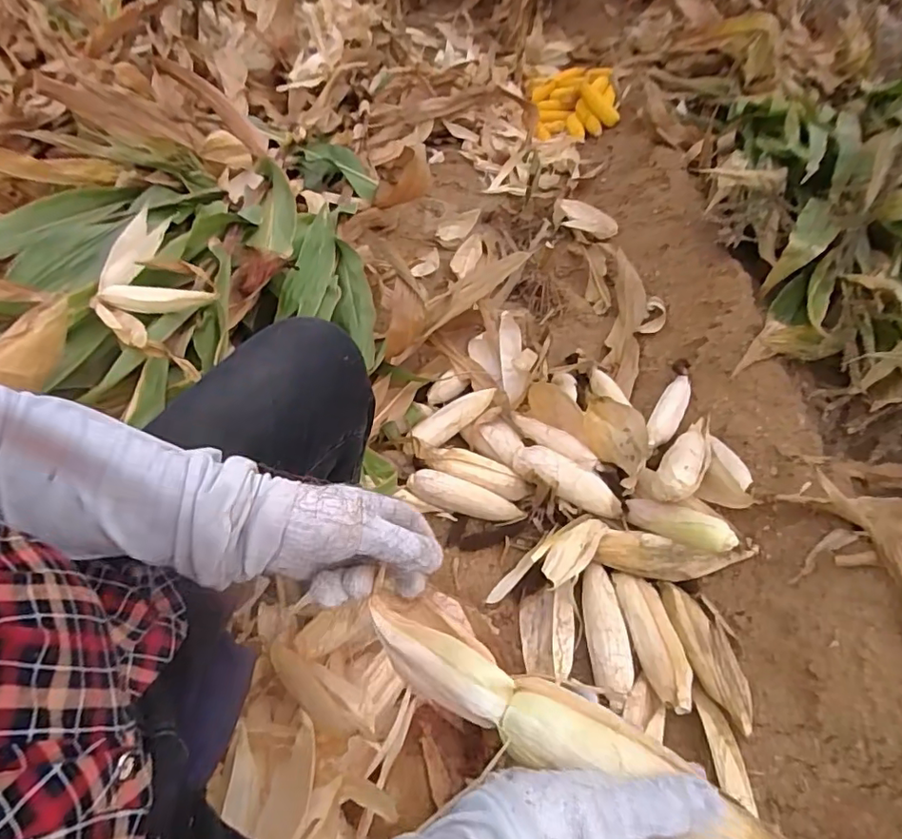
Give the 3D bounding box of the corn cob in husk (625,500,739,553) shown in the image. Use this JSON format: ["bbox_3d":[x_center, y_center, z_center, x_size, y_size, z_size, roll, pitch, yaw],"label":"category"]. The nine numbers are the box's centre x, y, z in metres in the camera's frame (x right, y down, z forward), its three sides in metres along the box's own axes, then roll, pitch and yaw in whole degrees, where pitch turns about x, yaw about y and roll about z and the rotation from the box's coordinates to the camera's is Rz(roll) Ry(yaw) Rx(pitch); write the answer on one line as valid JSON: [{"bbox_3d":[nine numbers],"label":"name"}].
[{"bbox_3d":[0.366,0.168,0.905,0.048,0.044,0.187,-37,31,-30],"label":"corn cob in husk"}]

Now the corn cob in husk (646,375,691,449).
[{"bbox_3d":[0.431,-0.019,1.096,0.055,0.063,0.191,29,53,17],"label":"corn cob in husk"}]

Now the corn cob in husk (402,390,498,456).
[{"bbox_3d":[-0.003,-0.006,1.053,0.198,0.046,0.056,-31,60,-28],"label":"corn cob in husk"}]

